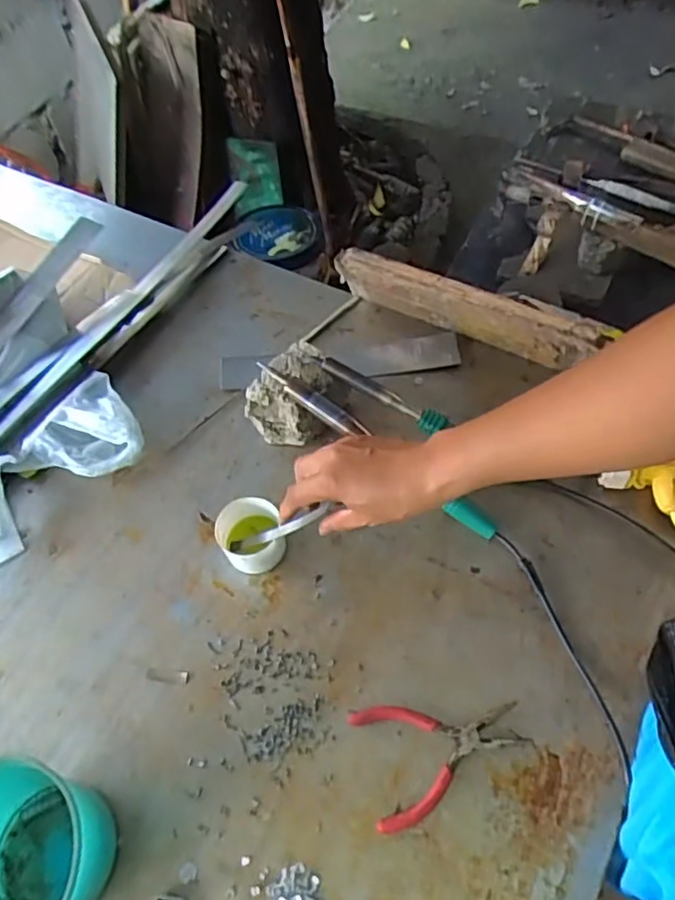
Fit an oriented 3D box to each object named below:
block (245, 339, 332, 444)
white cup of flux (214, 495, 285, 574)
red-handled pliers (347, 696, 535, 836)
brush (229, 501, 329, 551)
[{"bbox_3d":[-0.054,-0.064,0.734,0.093,0.073,0.095,4,60,7],"label":"block"},{"bbox_3d":[-0.089,0.092,0.663,0.063,0.058,0.066,-2,59,3],"label":"white cup of flux"},{"bbox_3d":[0.091,0.256,0.567,0.147,0.011,0.092,-18,59,-6],"label":"red-handled pliers"},{"bbox_3d":[-0.061,0.078,0.632,0.012,0.159,0.018,29,55,-29],"label":"brush"}]

